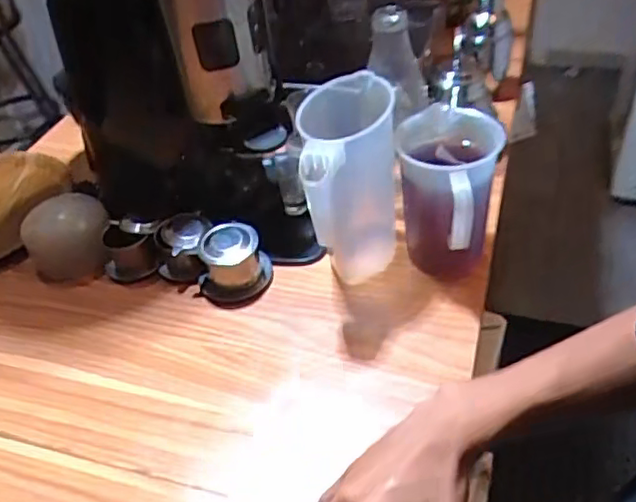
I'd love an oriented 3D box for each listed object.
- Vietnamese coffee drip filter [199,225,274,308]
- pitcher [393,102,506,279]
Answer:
[{"bbox_3d":[-0.107,0.014,0.767,0.094,0.065,0.085,-16,43,-10],"label":"Vietnamese coffee drip filter"},{"bbox_3d":[0.145,-0.051,0.722,0.108,0.175,0.152,7,44,16],"label":"pitcher"}]

